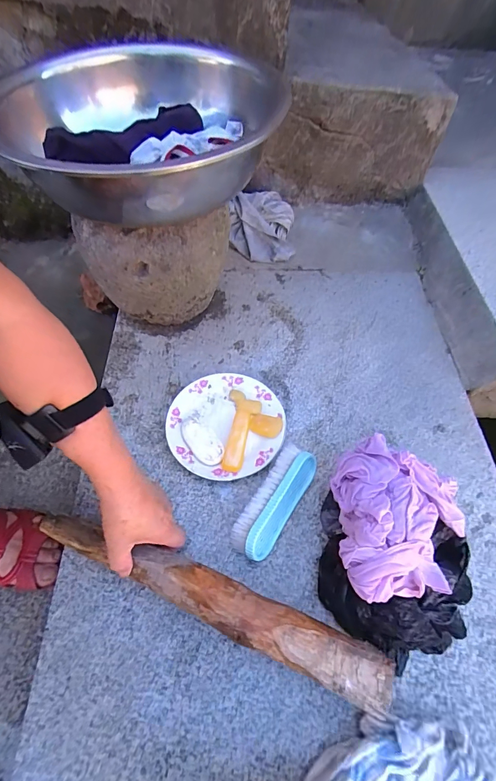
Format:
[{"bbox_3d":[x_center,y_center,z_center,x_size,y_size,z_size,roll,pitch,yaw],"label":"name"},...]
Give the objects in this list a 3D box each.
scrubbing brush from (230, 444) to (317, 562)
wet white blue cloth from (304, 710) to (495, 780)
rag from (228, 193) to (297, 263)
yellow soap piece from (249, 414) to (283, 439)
[{"bbox_3d":[0.036,0.145,0.490,0.051,0.047,0.150,29,62,17],"label":"scrubbing brush"},{"bbox_3d":[0.144,0.362,0.348,0.167,0.049,0.092,-16,59,-11],"label":"wet white blue cloth"},{"bbox_3d":[0.031,-0.342,0.781,0.126,0.078,0.141,-1,58,-1],"label":"rag"},{"bbox_3d":[0.025,0.052,0.555,0.050,0.013,0.033,17,59,10],"label":"yellow soap piece"}]

